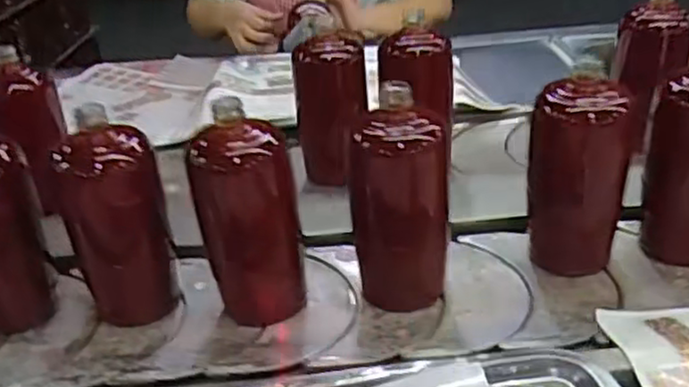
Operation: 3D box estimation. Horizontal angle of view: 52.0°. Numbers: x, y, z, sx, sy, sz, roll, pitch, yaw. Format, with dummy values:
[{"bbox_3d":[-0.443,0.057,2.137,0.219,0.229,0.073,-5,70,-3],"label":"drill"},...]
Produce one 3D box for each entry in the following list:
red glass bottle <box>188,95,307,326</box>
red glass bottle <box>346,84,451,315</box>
[{"bbox_3d":[-0.078,0.021,0.584,0.062,0.175,0.074,21,36,39],"label":"red glass bottle"},{"bbox_3d":[0.047,0.011,0.594,0.080,0.173,0.070,-2,27,3],"label":"red glass bottle"}]

